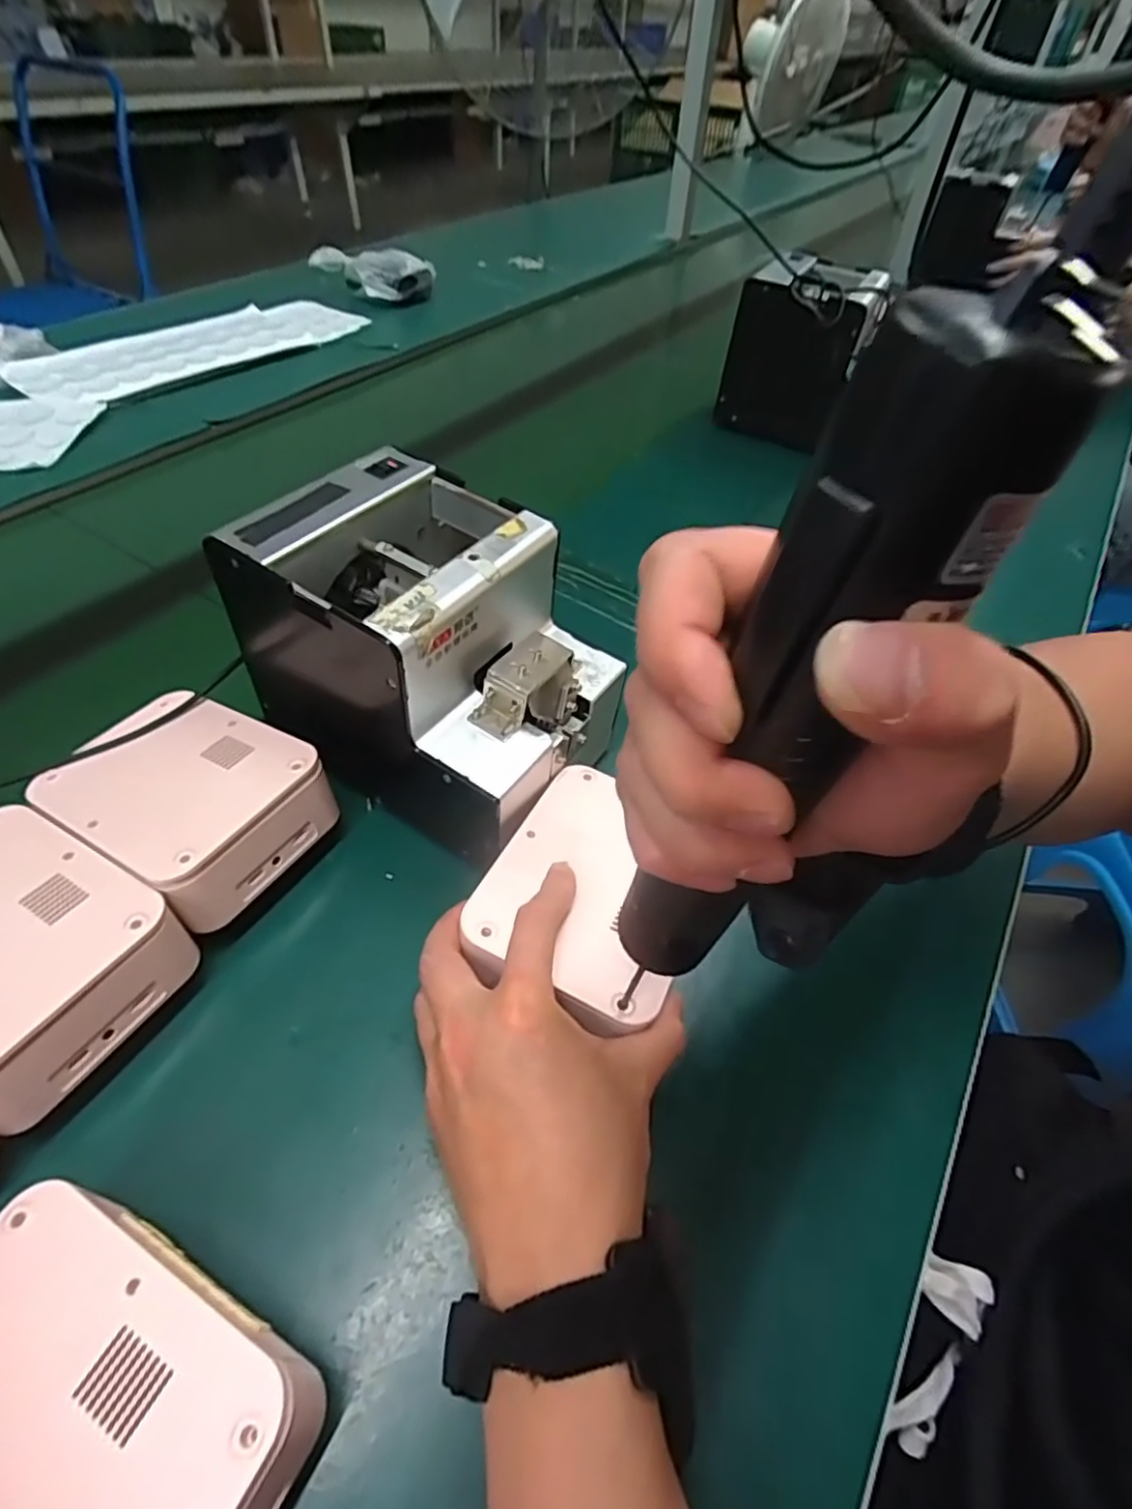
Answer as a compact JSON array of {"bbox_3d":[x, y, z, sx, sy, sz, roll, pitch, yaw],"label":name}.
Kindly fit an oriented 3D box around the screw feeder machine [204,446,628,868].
[{"bbox_3d":[-0.073,-0.057,0.377,0.174,0.141,0.126,29,54,20],"label":"screw feeder machine"}]

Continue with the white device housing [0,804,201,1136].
[{"bbox_3d":[-0.248,0.083,0.297,0.130,0.043,0.097,26,53,17],"label":"white device housing"}]

